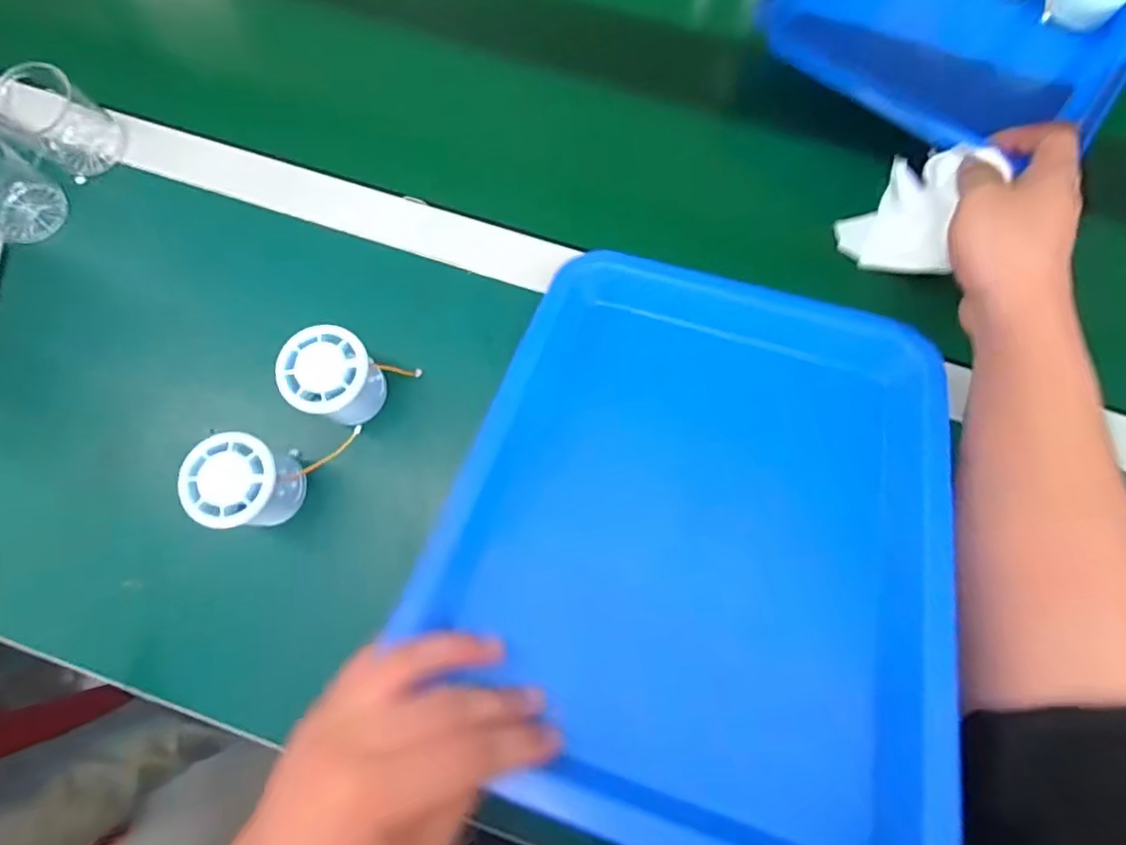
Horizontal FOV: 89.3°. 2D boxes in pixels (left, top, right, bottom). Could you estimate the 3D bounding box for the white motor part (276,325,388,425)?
[{"bbox_3d":[-0.152,-0.029,0.386,0.061,0.050,0.056,0,77,1],"label":"white motor part"}]

